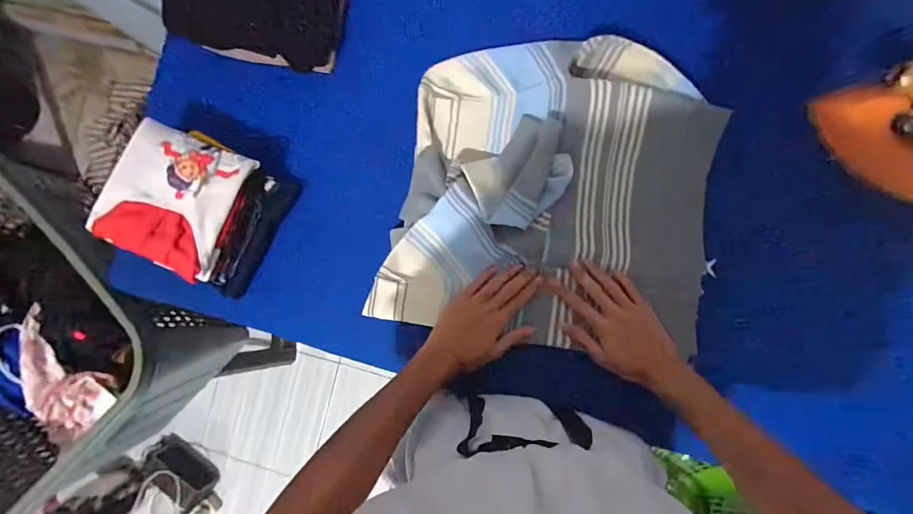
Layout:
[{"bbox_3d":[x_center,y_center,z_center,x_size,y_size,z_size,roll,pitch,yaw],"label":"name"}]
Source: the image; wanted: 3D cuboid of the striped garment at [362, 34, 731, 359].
[{"bbox_3d":[0.124,-0.087,0.552,0.402,0.070,0.384,7,87,6],"label":"striped garment"}]

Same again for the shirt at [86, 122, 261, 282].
[{"bbox_3d":[-0.373,-0.075,0.541,0.157,0.033,0.172,22,89,7],"label":"shirt"}]

